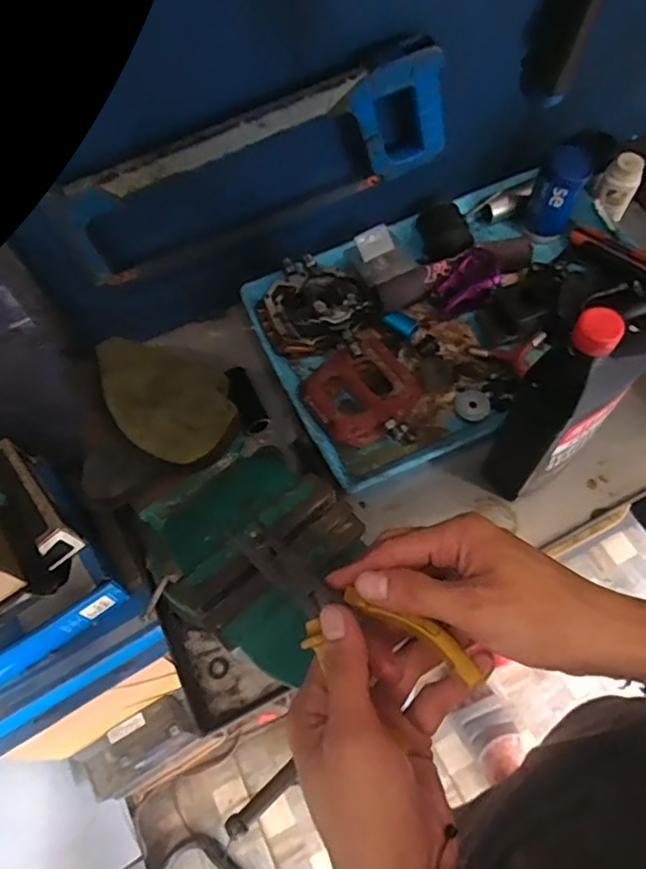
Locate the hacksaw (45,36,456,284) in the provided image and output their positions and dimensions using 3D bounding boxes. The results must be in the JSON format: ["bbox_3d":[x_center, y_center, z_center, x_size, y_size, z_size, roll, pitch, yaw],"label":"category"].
[{"bbox_3d":[-0.052,-0.244,0.573,0.389,0.163,0.044,-22,65,-9],"label":"hacksaw"}]

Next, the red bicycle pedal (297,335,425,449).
[{"bbox_3d":[0.044,-0.047,0.654,0.119,0.033,0.103,-31,67,-12],"label":"red bicycle pedal"}]

